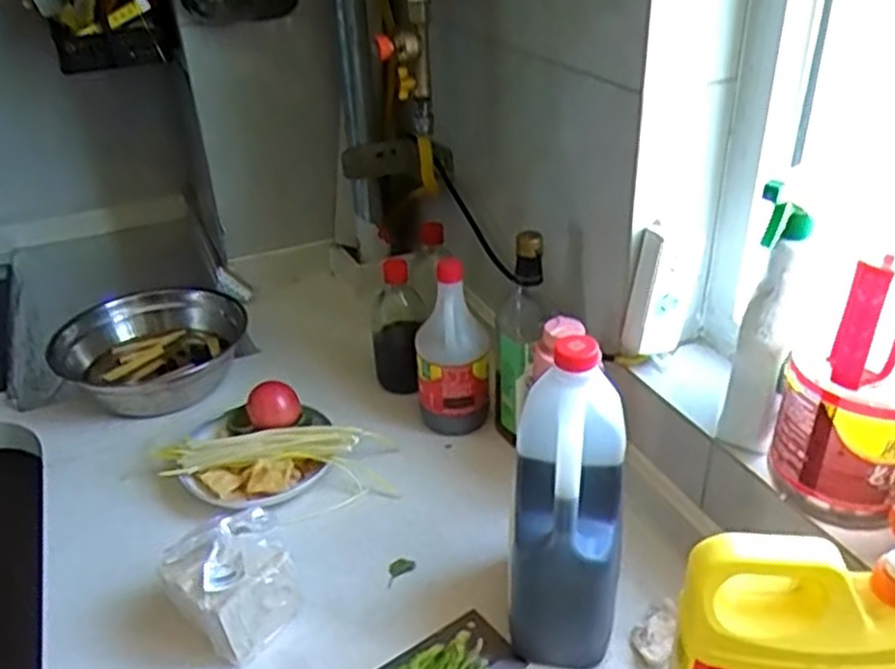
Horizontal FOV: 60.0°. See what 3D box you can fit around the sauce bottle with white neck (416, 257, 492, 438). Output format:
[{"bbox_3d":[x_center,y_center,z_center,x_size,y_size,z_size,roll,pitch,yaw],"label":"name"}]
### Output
[{"bbox_3d":[0.006,0.021,0.908,0.085,0.208,0.067,-3,29,2],"label":"sauce bottle with white neck"}]

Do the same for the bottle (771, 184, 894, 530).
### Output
[{"bbox_3d":[0.312,0.001,0.573,0.099,0.276,0.118,9,32,22],"label":"bottle"}]

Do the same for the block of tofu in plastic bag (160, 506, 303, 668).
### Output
[{"bbox_3d":[-0.187,0.220,0.690,0.097,0.095,0.090,-26,37,-34],"label":"block of tofu in plastic bag"}]

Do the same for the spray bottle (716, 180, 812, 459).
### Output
[{"bbox_3d":[0.261,-0.003,0.638,0.047,0.209,0.053,9,32,22],"label":"spray bottle"}]

